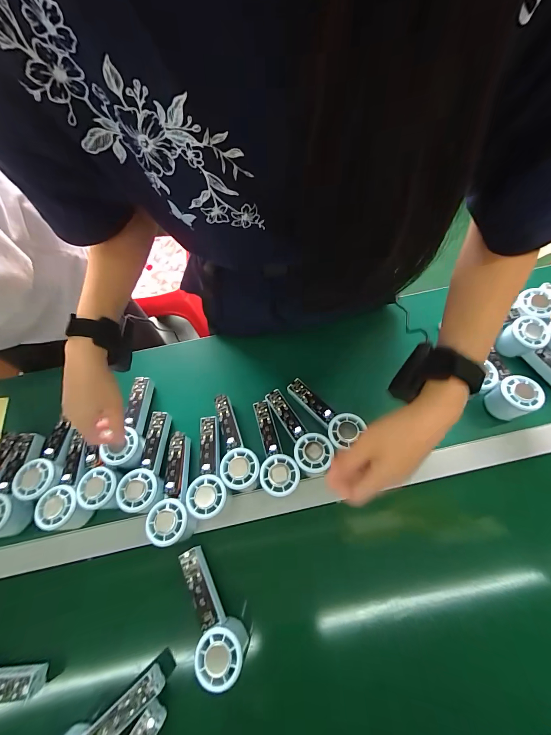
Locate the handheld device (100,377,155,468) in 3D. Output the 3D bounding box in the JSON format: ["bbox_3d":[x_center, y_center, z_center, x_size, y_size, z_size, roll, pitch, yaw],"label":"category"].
[{"bbox_3d":[-0.234,0.085,0.475,0.053,0.037,0.146,-3,55,2],"label":"handheld device"}]

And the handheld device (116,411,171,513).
[{"bbox_3d":[-0.194,0.141,0.452,0.061,0.048,0.149,-1,67,3],"label":"handheld device"}]

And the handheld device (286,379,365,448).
[{"bbox_3d":[0.072,0.068,0.467,0.052,0.017,0.132,-41,58,-14],"label":"handheld device"}]

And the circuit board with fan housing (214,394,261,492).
[{"bbox_3d":[-0.065,0.111,0.448,0.052,0.018,0.153,-18,54,-4],"label":"circuit board with fan housing"}]

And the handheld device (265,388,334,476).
[{"bbox_3d":[0.032,0.093,0.453,0.053,0.012,0.145,-30,55,-10],"label":"handheld device"}]

